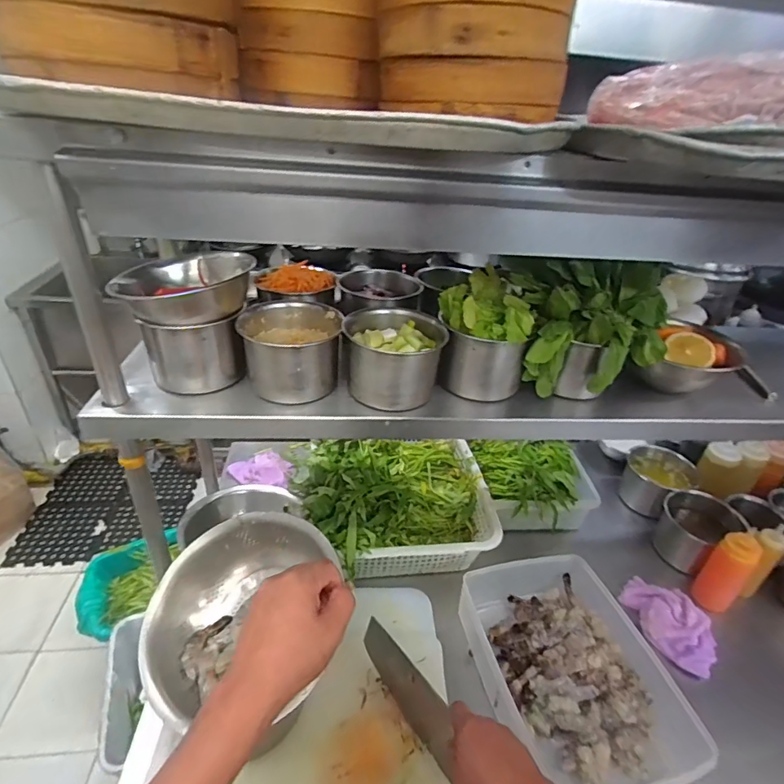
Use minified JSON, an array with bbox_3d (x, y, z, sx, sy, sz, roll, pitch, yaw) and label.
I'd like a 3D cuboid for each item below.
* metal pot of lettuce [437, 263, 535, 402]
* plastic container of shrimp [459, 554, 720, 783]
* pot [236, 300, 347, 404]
[{"bbox_3d":[0.111,-0.067,0.587,0.110,0.131,0.104,10,33,8],"label":"metal pot of lettuce"},{"bbox_3d":[0.267,0.427,0.738,0.260,0.093,0.360,-6,34,-15],"label":"plastic container of shrimp"},{"bbox_3d":[-0.121,-0.056,0.579,0.117,0.090,0.108,-1,34,-9],"label":"pot"}]

